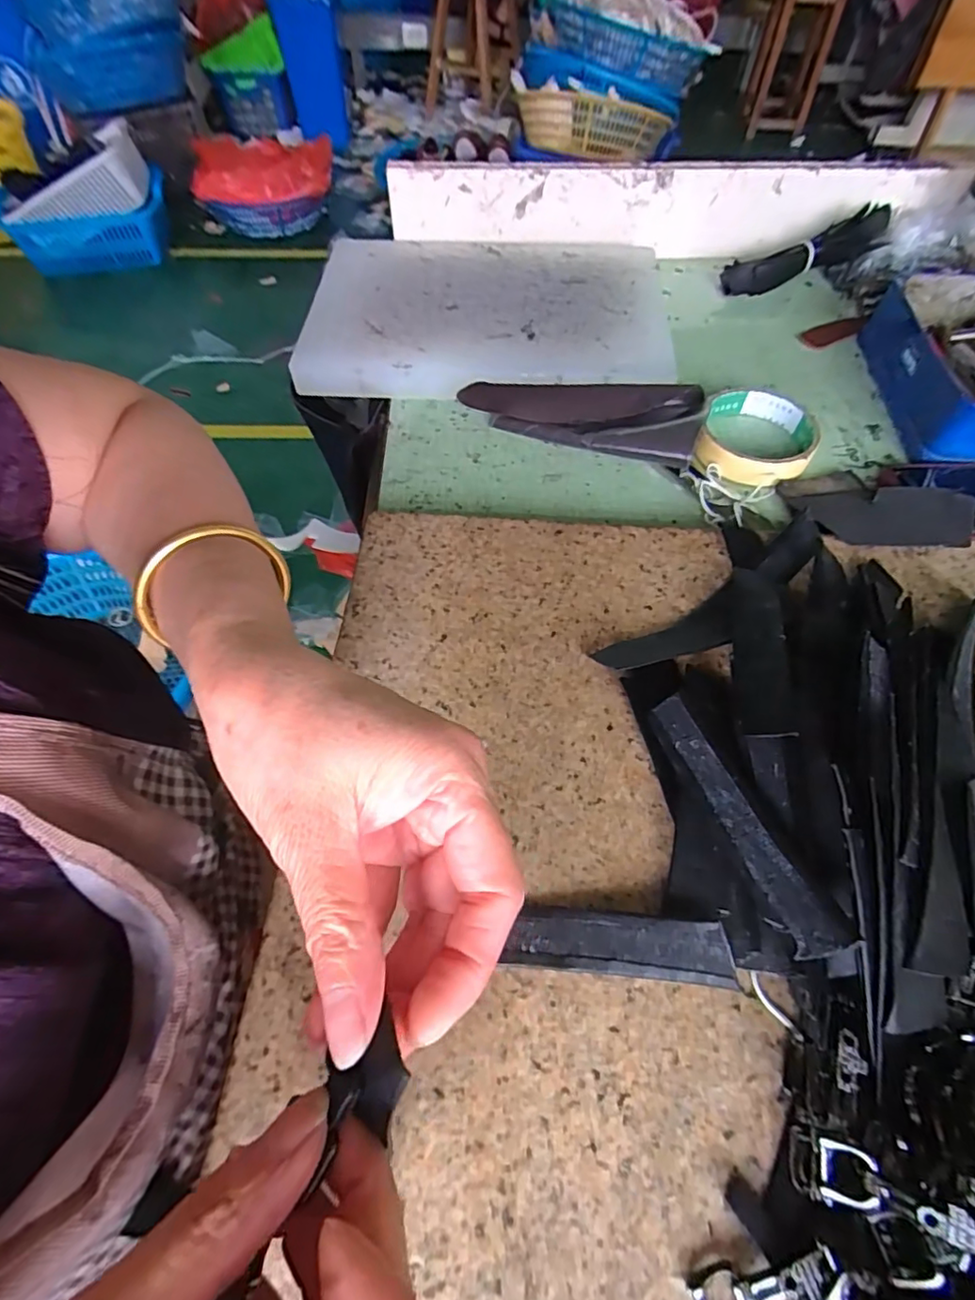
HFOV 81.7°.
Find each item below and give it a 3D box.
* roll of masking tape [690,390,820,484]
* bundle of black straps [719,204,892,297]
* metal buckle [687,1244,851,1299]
[{"bbox_3d":[0.197,-0.157,0.414,0.079,0.025,0.089,19,61,12],"label":"roll of masking tape"},{"bbox_3d":[0.304,-0.377,0.537,0.158,0.031,0.029,-20,60,3],"label":"bundle of black straps"},{"bbox_3d":[0.089,0.203,0.177,0.047,0.004,0.018,-21,60,3],"label":"metal buckle"}]

